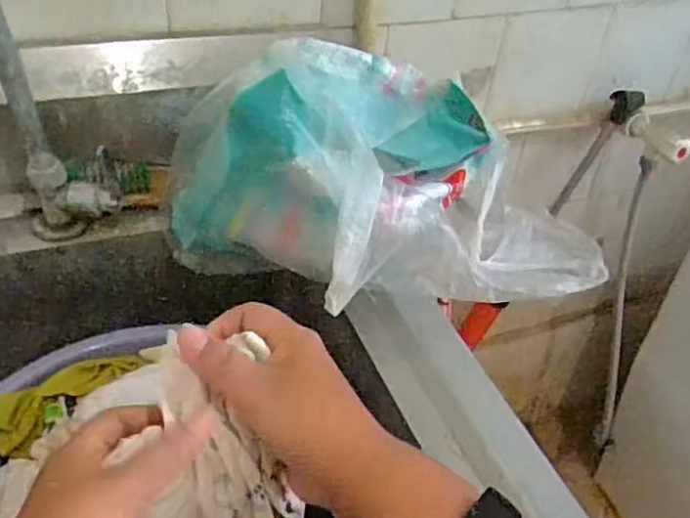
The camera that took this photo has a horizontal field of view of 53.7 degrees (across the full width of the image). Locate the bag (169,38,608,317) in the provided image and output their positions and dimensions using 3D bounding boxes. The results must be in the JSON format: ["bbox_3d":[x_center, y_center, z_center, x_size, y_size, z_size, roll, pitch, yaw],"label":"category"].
[{"bbox_3d":[0.039,-0.068,0.546,0.335,0.180,0.158,-6,42,-13],"label":"bag"}]

